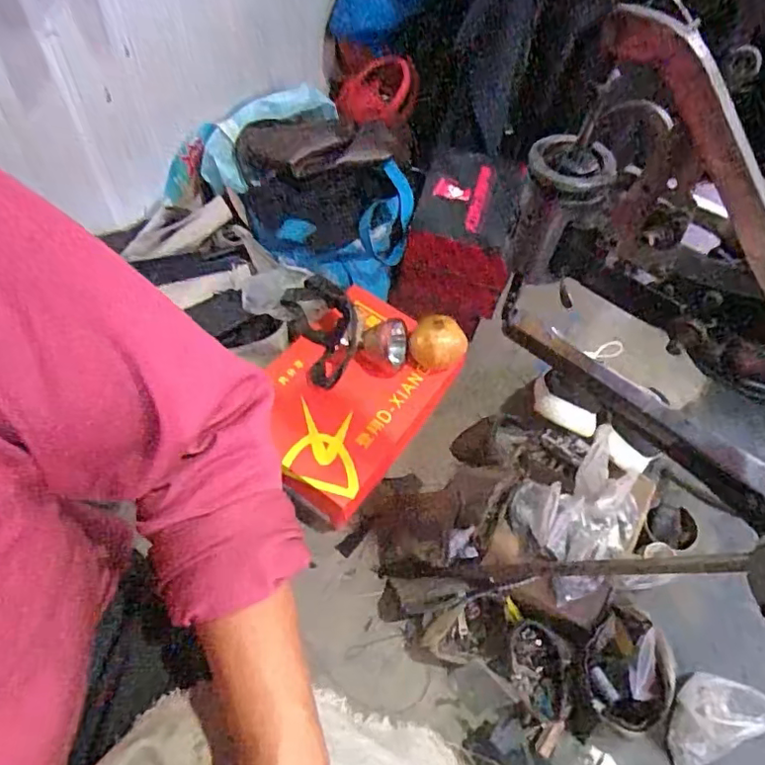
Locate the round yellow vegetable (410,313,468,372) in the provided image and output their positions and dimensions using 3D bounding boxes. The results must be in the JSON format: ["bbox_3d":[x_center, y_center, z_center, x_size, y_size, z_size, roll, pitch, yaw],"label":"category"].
[{"bbox_3d":[0.079,-0.053,0.827,0.078,0.061,0.063,23,59,10],"label":"round yellow vegetable"}]

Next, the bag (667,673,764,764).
[{"bbox_3d":[0.412,0.413,0.722,0.118,0.084,0.091,-14,60,-13],"label":"bag"}]

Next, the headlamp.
[{"bbox_3d":[-0.054,-0.083,0.847,0.146,0.065,0.170,-19,61,-16],"label":"headlamp"}]

